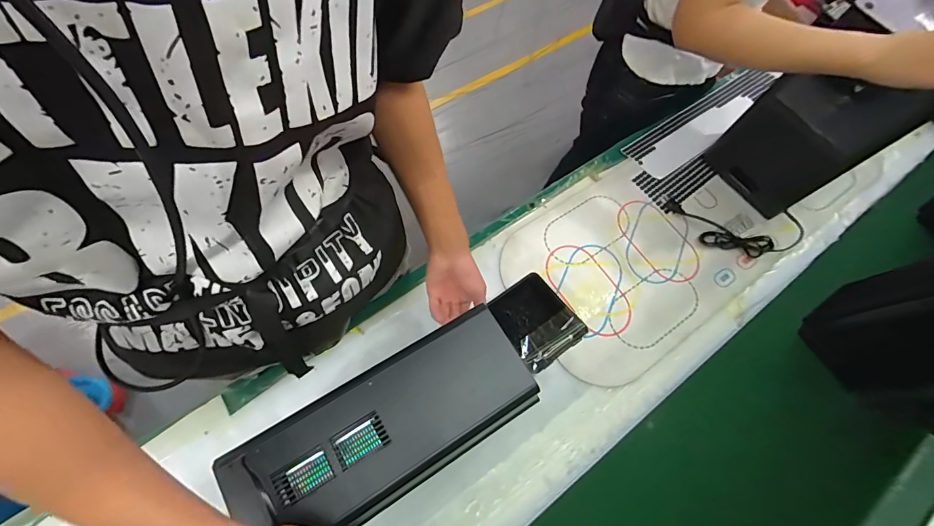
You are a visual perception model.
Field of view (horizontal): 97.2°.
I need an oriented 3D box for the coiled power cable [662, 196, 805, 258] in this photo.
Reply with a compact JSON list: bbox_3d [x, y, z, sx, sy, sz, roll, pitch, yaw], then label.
[{"bbox_3d":[0.523,-0.071,0.814,0.254,0.032,0.094,11,70,0],"label":"coiled power cable"}]

